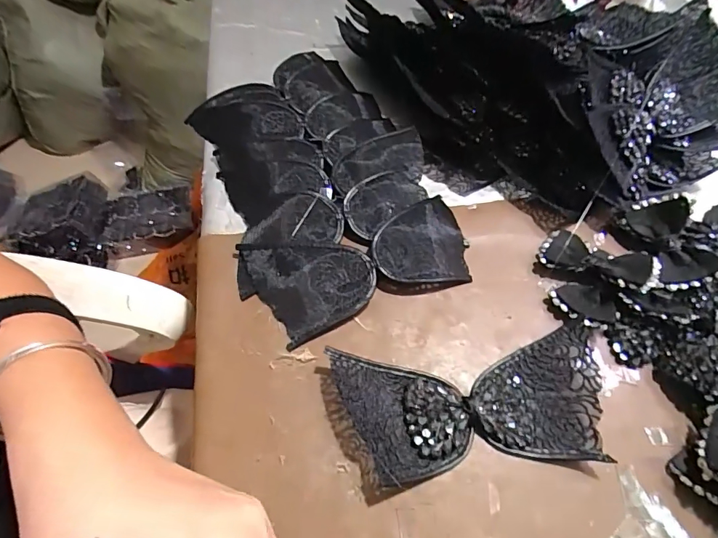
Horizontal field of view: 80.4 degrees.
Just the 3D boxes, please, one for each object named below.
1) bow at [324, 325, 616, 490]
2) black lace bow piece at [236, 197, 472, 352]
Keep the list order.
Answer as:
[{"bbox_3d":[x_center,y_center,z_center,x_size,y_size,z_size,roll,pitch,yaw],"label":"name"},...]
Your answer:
[{"bbox_3d":[0.079,0.099,0.308,0.196,0.021,0.091,-2,56,-3],"label":"bow"},{"bbox_3d":[0.005,-0.007,0.376,0.193,0.021,0.093,-19,59,-14],"label":"black lace bow piece"}]

